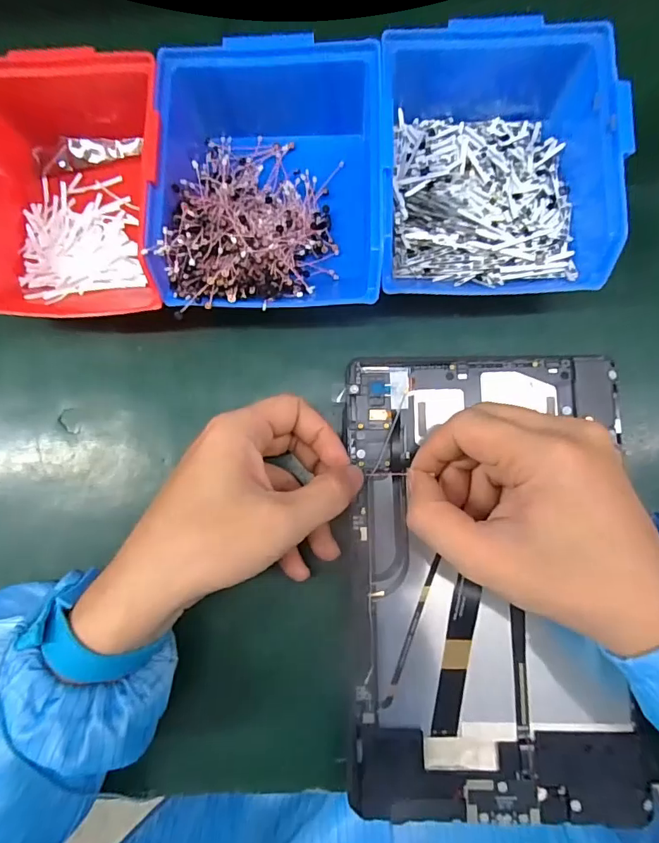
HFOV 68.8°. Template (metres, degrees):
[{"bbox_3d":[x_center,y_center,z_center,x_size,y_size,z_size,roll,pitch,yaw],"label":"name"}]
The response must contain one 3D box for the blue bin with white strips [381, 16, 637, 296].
[{"bbox_3d":[0.091,-0.149,0.280,0.125,0.062,0.157,-6,83,2],"label":"blue bin with white strips"}]

